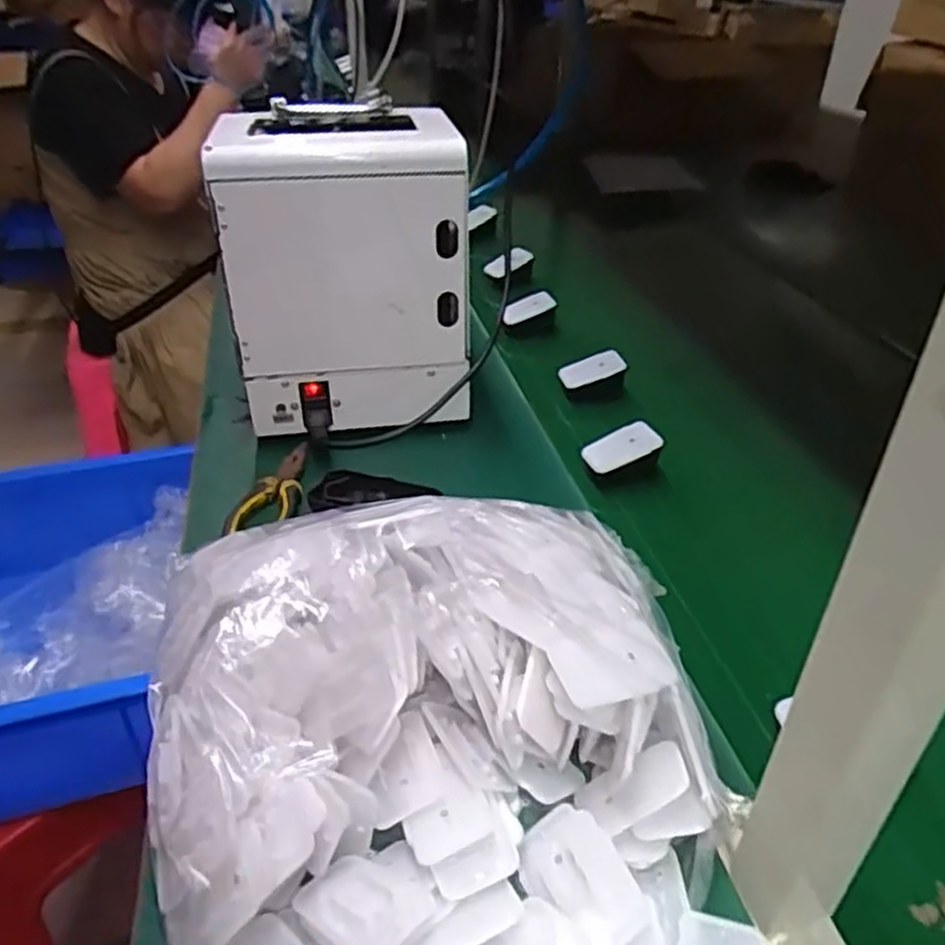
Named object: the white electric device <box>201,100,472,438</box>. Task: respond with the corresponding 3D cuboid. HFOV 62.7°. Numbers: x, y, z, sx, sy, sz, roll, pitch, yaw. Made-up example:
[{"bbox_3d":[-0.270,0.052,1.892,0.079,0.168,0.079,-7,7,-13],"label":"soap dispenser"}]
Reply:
[{"bbox_3d":[-0.108,-0.183,0.726,0.208,0.262,0.138,2,36,2],"label":"white electric device"}]

